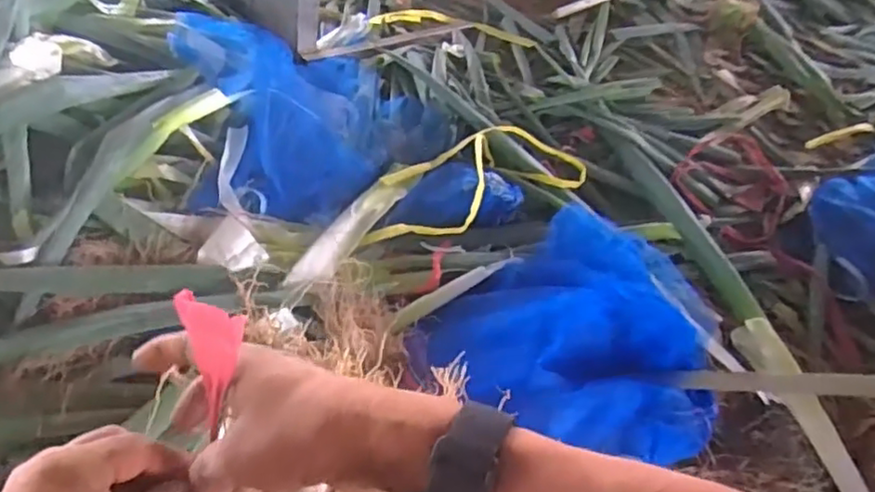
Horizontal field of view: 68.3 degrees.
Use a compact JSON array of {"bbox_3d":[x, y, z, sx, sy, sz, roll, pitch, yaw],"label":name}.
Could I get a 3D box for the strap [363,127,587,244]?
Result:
[{"bbox_3d":[0.049,-0.090,0.892,0.359,0.061,0.143,-24,58,-22],"label":"strap"}]

